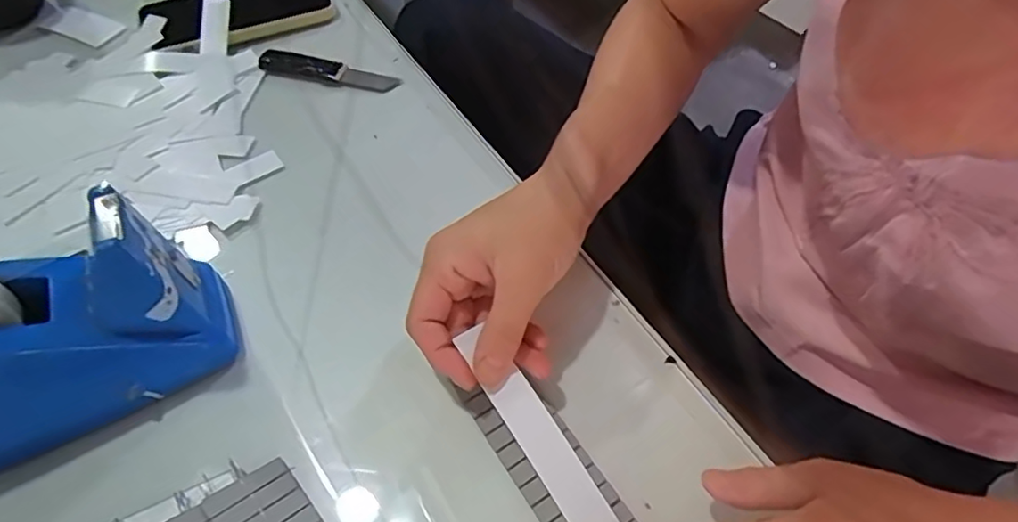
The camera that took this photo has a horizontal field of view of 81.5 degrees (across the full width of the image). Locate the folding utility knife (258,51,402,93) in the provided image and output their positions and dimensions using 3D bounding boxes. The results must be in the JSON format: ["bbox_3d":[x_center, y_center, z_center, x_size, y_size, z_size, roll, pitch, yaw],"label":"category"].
[{"bbox_3d":[-0.147,-0.156,0.482,0.113,0.012,0.024,9,54,7],"label":"folding utility knife"}]

